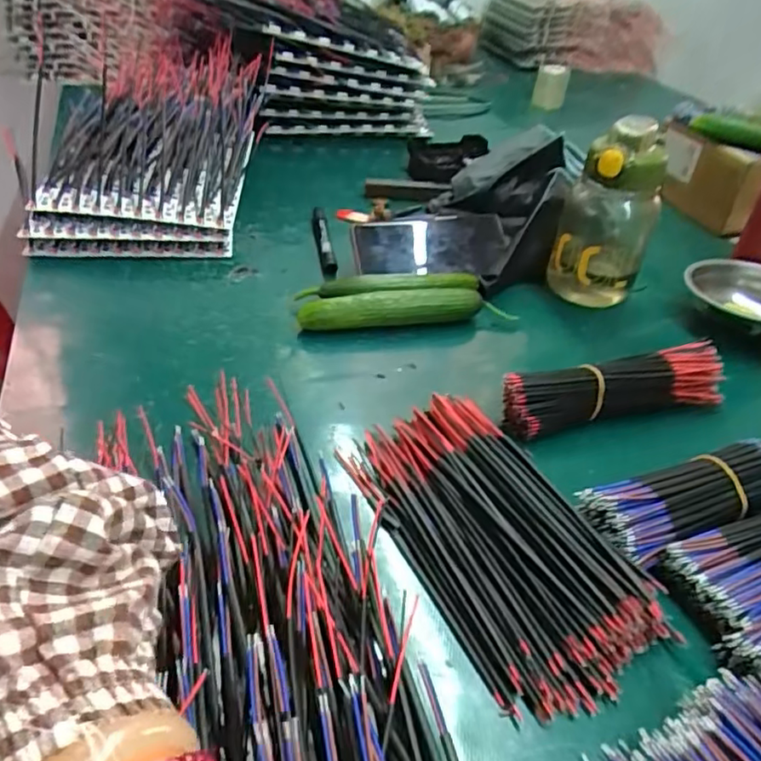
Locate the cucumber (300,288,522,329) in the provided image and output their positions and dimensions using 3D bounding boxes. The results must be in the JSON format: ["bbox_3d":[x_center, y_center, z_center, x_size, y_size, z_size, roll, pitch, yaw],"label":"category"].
[{"bbox_3d":[0.024,-0.065,0.562,0.195,0.035,0.028,-3,39,-11],"label":"cucumber"}]

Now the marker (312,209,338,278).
[{"bbox_3d":[-0.063,-0.157,0.668,0.015,0.020,0.130,-4,39,-11],"label":"marker"}]

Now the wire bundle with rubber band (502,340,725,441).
[{"bbox_3d":[0.186,0.009,0.481,0.197,0.047,0.035,-8,40,-18],"label":"wire bundle with rubber band"}]

